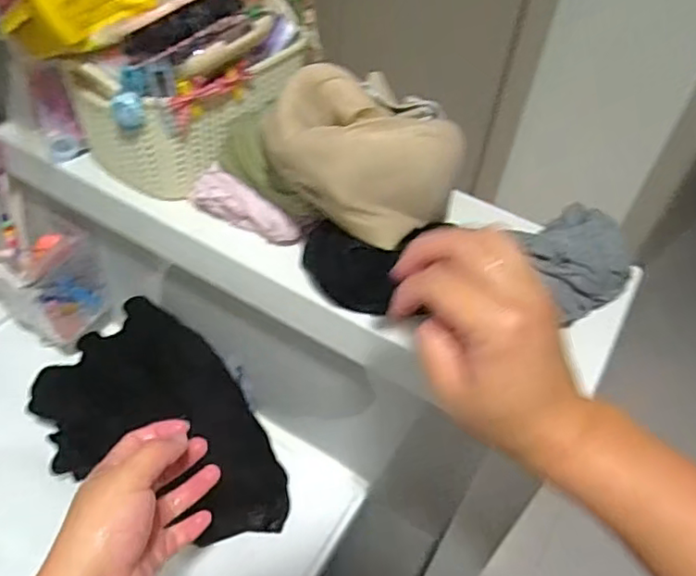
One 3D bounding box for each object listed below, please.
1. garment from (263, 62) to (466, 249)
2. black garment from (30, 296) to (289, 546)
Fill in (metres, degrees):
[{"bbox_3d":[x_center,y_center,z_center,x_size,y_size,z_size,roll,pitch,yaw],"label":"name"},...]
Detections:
[{"bbox_3d":[0.013,-0.082,0.389,0.134,0.081,0.071,4,46,-4],"label":"garment"},{"bbox_3d":[-0.170,0.126,0.576,0.250,0.113,0.149,25,49,16],"label":"black garment"}]

